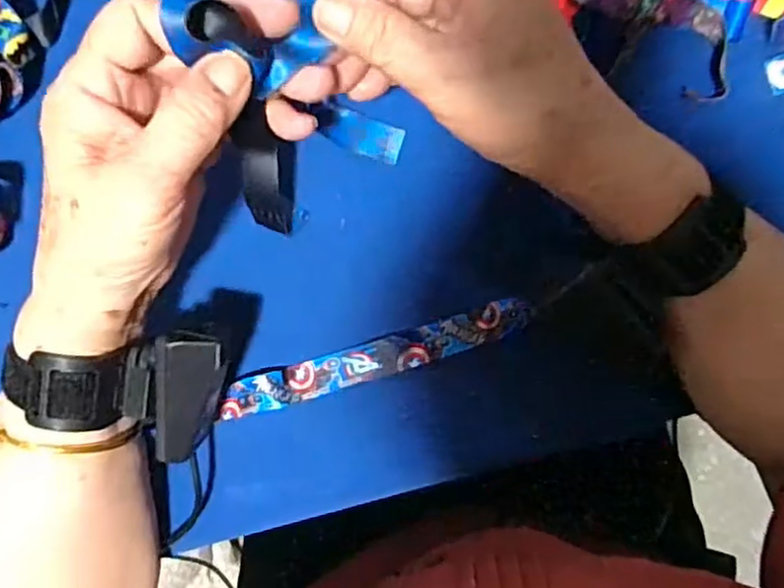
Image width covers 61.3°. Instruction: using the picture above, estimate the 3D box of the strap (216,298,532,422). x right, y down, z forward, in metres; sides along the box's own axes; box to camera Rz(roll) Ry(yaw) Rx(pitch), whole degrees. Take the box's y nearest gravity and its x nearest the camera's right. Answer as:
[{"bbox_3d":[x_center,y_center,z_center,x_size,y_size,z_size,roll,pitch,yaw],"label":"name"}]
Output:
[{"bbox_3d":[-0.009,0.036,0.361,0.172,0.009,0.021,-17,92,-2],"label":"strap"}]

